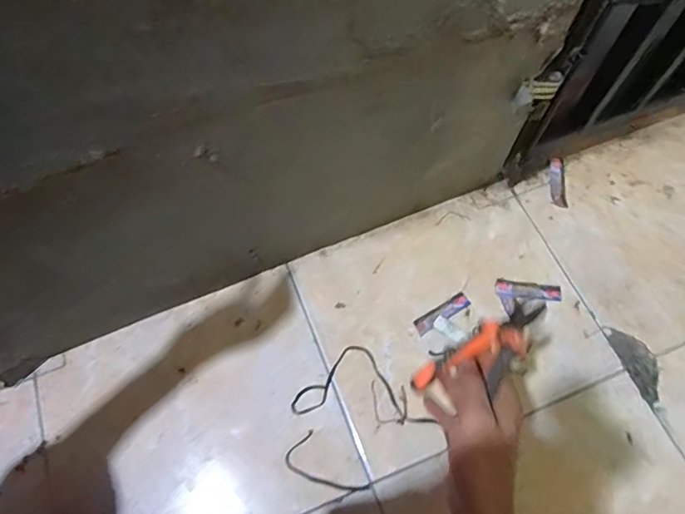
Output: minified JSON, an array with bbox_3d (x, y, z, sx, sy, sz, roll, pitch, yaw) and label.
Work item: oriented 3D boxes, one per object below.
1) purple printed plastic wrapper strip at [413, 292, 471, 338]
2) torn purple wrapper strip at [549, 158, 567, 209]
[{"bbox_3d":[0.151,0.086,0.720,0.092,0.005,0.025,-30,70,-11],"label":"purple printed plastic wrapper strip"},{"bbox_3d":[0.368,-0.127,0.812,0.026,0.006,0.091,4,67,2],"label":"torn purple wrapper strip"}]

